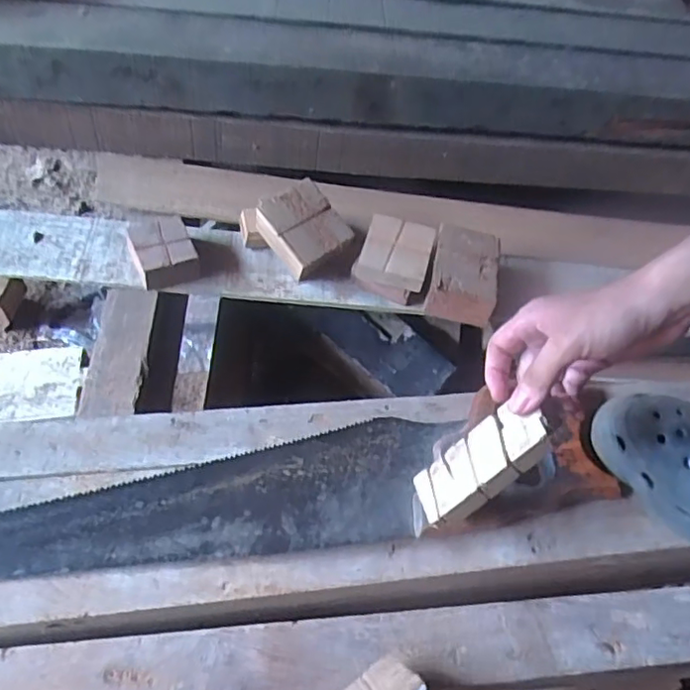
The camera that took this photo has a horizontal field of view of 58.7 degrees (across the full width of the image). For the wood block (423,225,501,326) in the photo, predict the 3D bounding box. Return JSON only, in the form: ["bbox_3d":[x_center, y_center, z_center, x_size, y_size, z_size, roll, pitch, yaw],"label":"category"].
[{"bbox_3d":[0.154,-0.092,0.797,0.085,0.053,0.114,14,52,1],"label":"wood block"}]

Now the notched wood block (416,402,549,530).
[{"bbox_3d":[0.092,0.080,0.419,0.103,0.017,0.042,-43,56,21],"label":"notched wood block"}]

